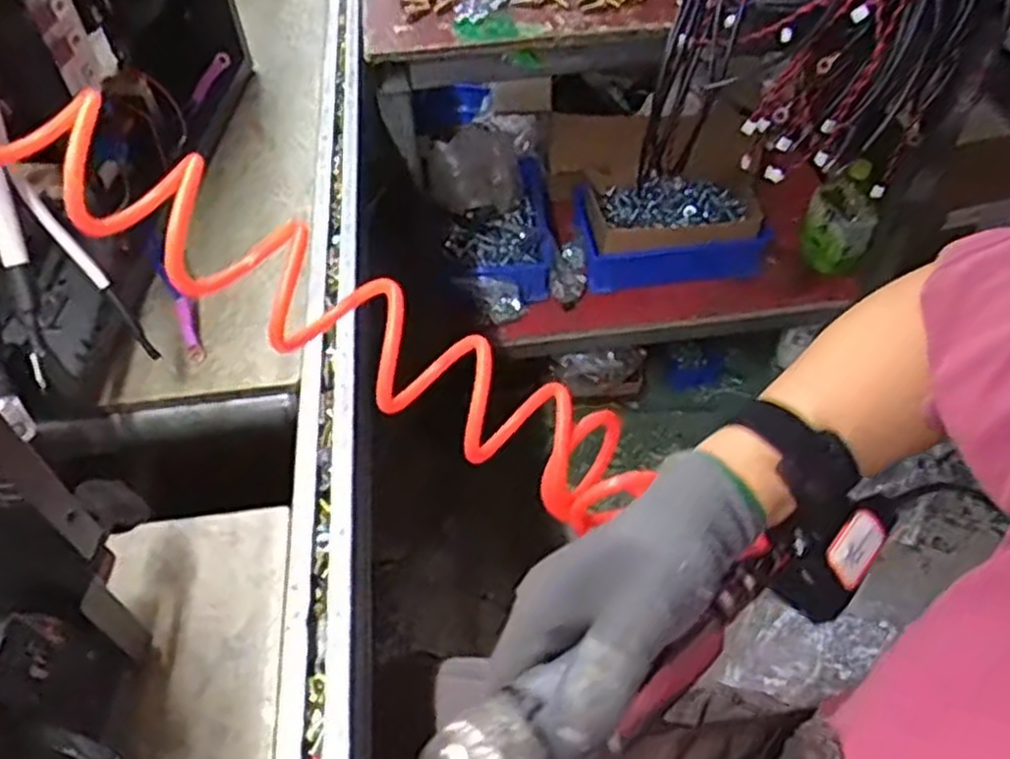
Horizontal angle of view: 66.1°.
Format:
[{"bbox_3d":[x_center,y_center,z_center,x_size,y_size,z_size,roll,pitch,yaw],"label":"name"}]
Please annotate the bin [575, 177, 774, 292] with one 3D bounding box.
[{"bbox_3d":[0.275,-0.262,1.332,0.300,0.132,0.193,0,50,2],"label":"bin"}]

